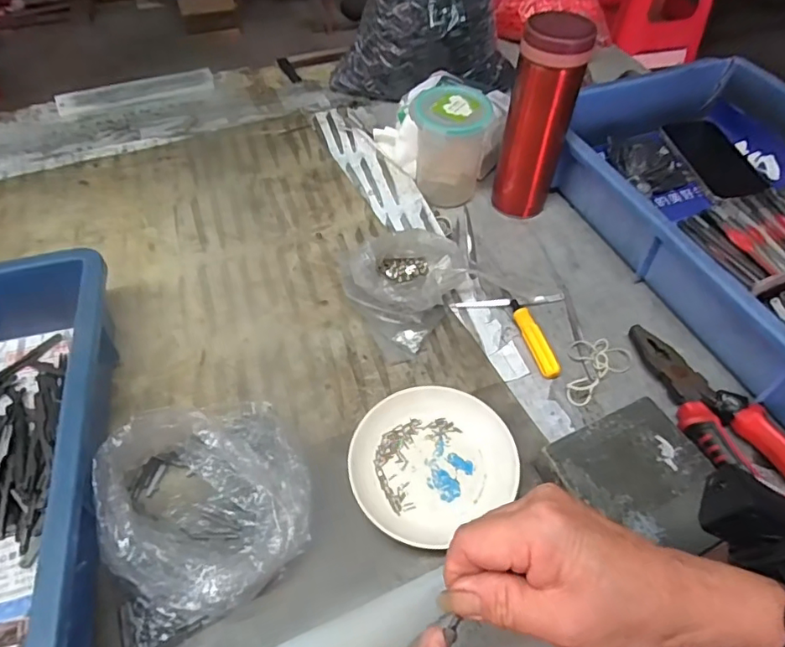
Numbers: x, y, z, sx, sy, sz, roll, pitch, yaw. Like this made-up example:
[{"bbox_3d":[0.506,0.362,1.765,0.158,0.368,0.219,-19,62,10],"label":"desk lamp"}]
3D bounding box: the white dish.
[{"bbox_3d":[0.026,0.097,0.388,0.114,0.018,0.107,1,50,-1],"label":"white dish"}]

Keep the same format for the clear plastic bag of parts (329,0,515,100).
[{"bbox_3d":[0.040,-0.395,0.653,0.179,0.198,0.157,31,56,23],"label":"clear plastic bag of parts"}]

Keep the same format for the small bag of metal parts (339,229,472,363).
[{"bbox_3d":[0.018,-0.042,0.485,0.117,0.045,0.135,-12,51,-11],"label":"small bag of metal parts"}]

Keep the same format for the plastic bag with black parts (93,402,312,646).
[{"bbox_3d":[-0.121,0.114,0.350,0.124,0.051,0.153,-11,51,-10],"label":"plastic bag with black parts"}]

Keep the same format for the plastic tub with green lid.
[{"bbox_3d":[0.057,-0.178,0.557,0.078,0.110,0.069,1,50,0],"label":"plastic tub with green lid"}]

